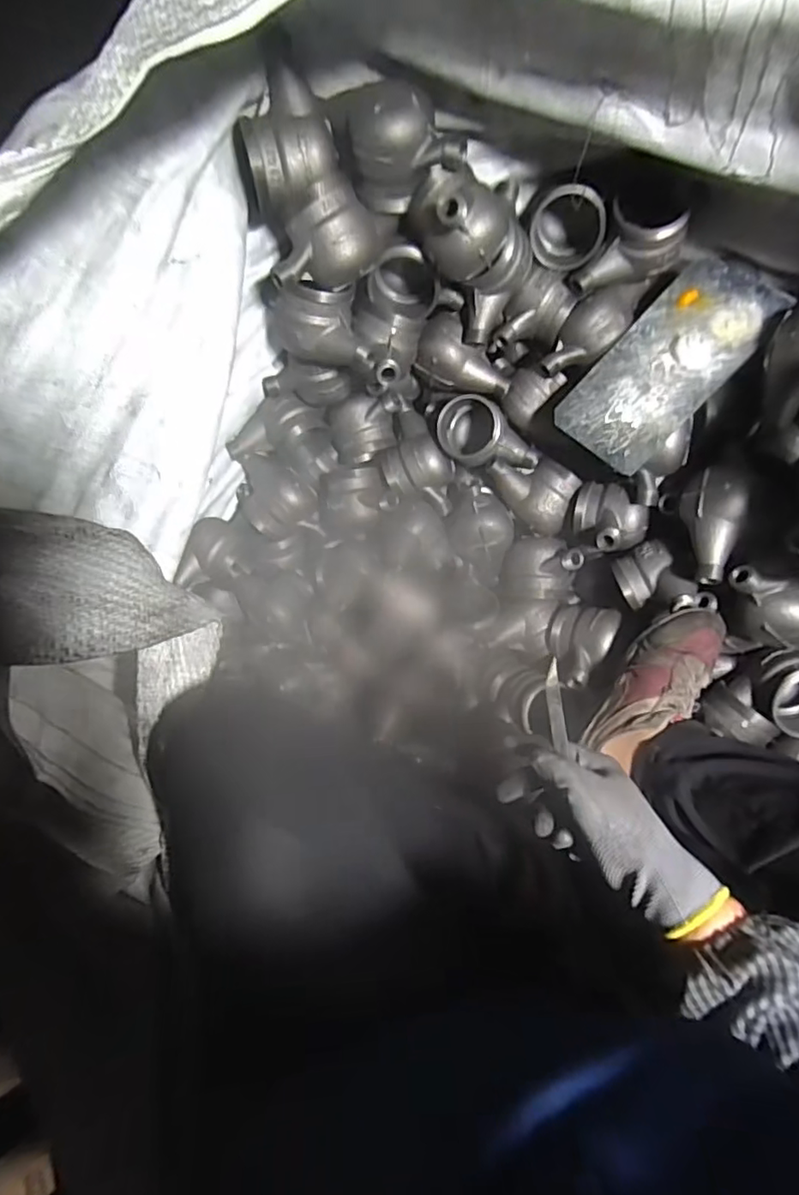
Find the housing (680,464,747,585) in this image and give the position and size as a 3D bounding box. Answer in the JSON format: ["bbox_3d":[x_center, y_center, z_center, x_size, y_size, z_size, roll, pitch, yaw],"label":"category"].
[{"bbox_3d":[0.324,-0.077,0.593,0.049,0.055,0.123,3,84,4],"label":"housing"}]

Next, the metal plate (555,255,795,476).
[{"bbox_3d":[0.282,-0.251,0.613,0.121,0.008,0.231,44,98,24],"label":"metal plate"}]

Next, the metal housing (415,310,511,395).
[{"bbox_3d":[0.070,-0.284,0.708,0.068,0.066,0.114,-42,107,15],"label":"metal housing"}]

